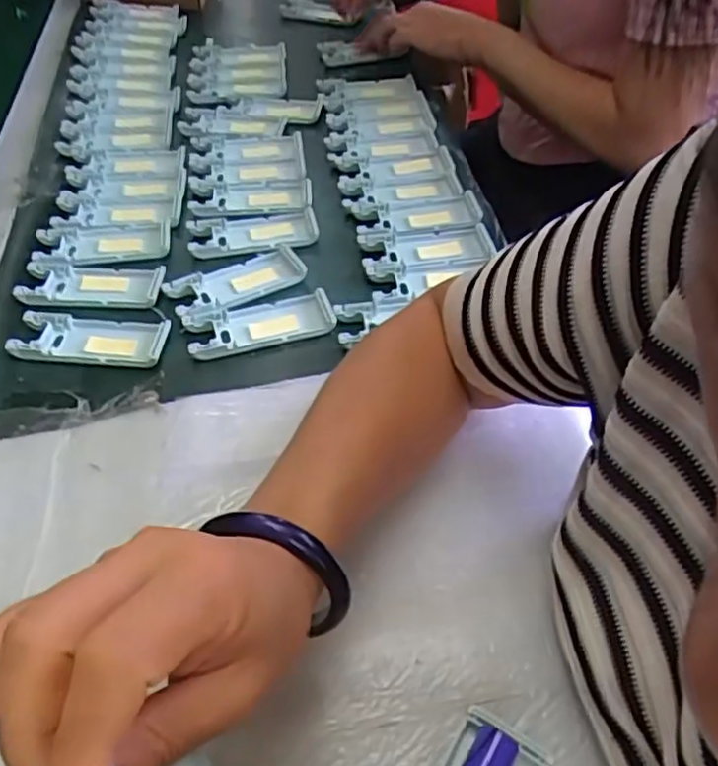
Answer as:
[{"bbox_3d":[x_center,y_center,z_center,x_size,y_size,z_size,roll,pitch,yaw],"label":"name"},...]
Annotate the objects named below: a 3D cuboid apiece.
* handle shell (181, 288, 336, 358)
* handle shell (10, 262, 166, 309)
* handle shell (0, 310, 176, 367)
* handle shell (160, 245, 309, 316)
[{"bbox_3d":[-0.072,-0.045,0.496,0.103,0.013,0.044,-15,49,-13],"label":"handle shell"},{"bbox_3d":[-0.201,-0.077,0.523,0.105,0.011,0.047,0,47,1],"label":"handle shell"},{"bbox_3d":[-0.188,-0.032,0.485,0.102,0.014,0.045,3,47,3],"label":"handle shell"},{"bbox_3d":[-0.092,-0.078,0.527,0.108,0.011,0.044,-27,53,-23],"label":"handle shell"}]

